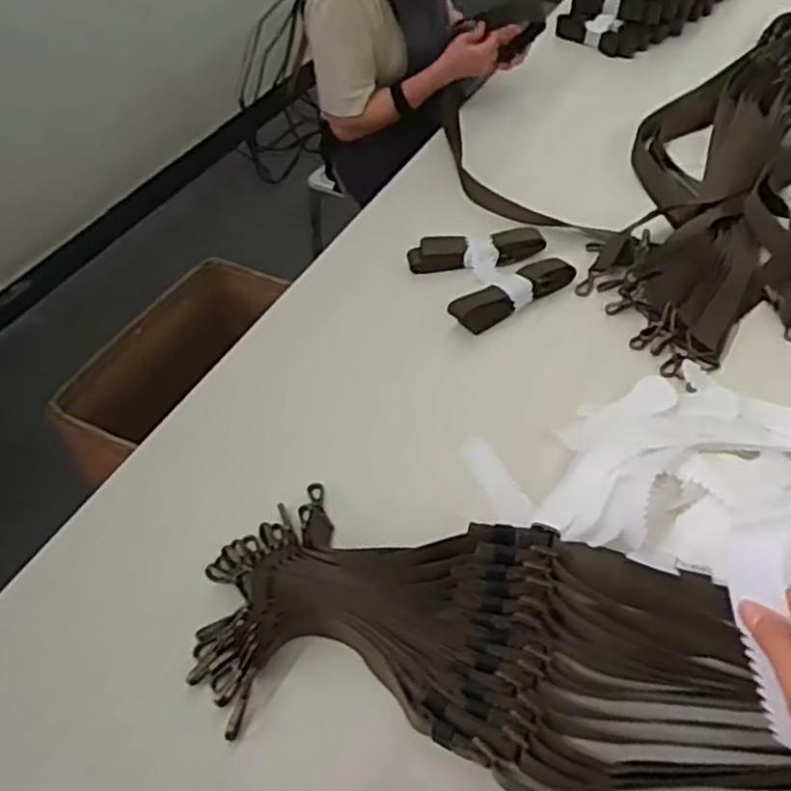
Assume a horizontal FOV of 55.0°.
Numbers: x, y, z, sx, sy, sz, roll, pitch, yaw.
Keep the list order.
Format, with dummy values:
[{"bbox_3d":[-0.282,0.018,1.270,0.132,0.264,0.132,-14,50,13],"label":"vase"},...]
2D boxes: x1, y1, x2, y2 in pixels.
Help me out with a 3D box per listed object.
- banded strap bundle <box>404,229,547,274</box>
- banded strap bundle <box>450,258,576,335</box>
[{"bbox_3d":[0.118,-0.208,1.093,0.194,0.029,0.063,-4,47,1],"label":"banded strap bundle"},{"bbox_3d":[0.160,-0.144,1.044,0.197,0.036,0.057,-27,50,-19],"label":"banded strap bundle"}]

